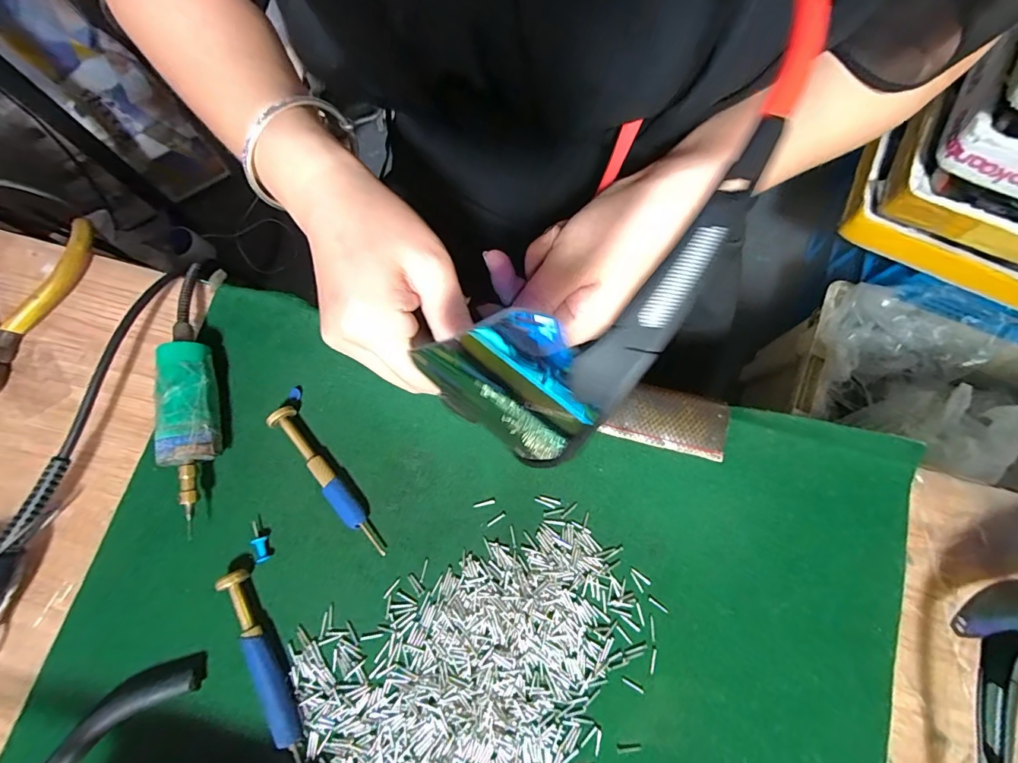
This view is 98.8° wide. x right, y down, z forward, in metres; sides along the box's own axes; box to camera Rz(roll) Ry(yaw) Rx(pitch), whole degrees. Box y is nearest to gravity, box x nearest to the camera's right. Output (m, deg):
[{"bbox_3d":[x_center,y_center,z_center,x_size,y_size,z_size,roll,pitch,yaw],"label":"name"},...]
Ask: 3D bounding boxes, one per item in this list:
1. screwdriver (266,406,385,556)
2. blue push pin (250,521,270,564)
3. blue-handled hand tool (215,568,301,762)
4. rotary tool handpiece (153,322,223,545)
[{"bbox_3d":[-0.100,0.055,0.241,0.014,0.016,0.095,-36,80,-8],"label":"screwdriver"},{"bbox_3d":[-0.136,0.087,0.238,0.007,0.007,0.023,-18,78,-4],"label":"blue push pin"},{"bbox_3d":[-0.122,0.144,0.221,0.010,0.014,0.098,-26,79,-6],"label":"blue-handled hand tool"},{"bbox_3d":[-0.174,0.018,0.241,0.024,0.030,0.105,-14,78,-3],"label":"rotary tool handpiece"}]

